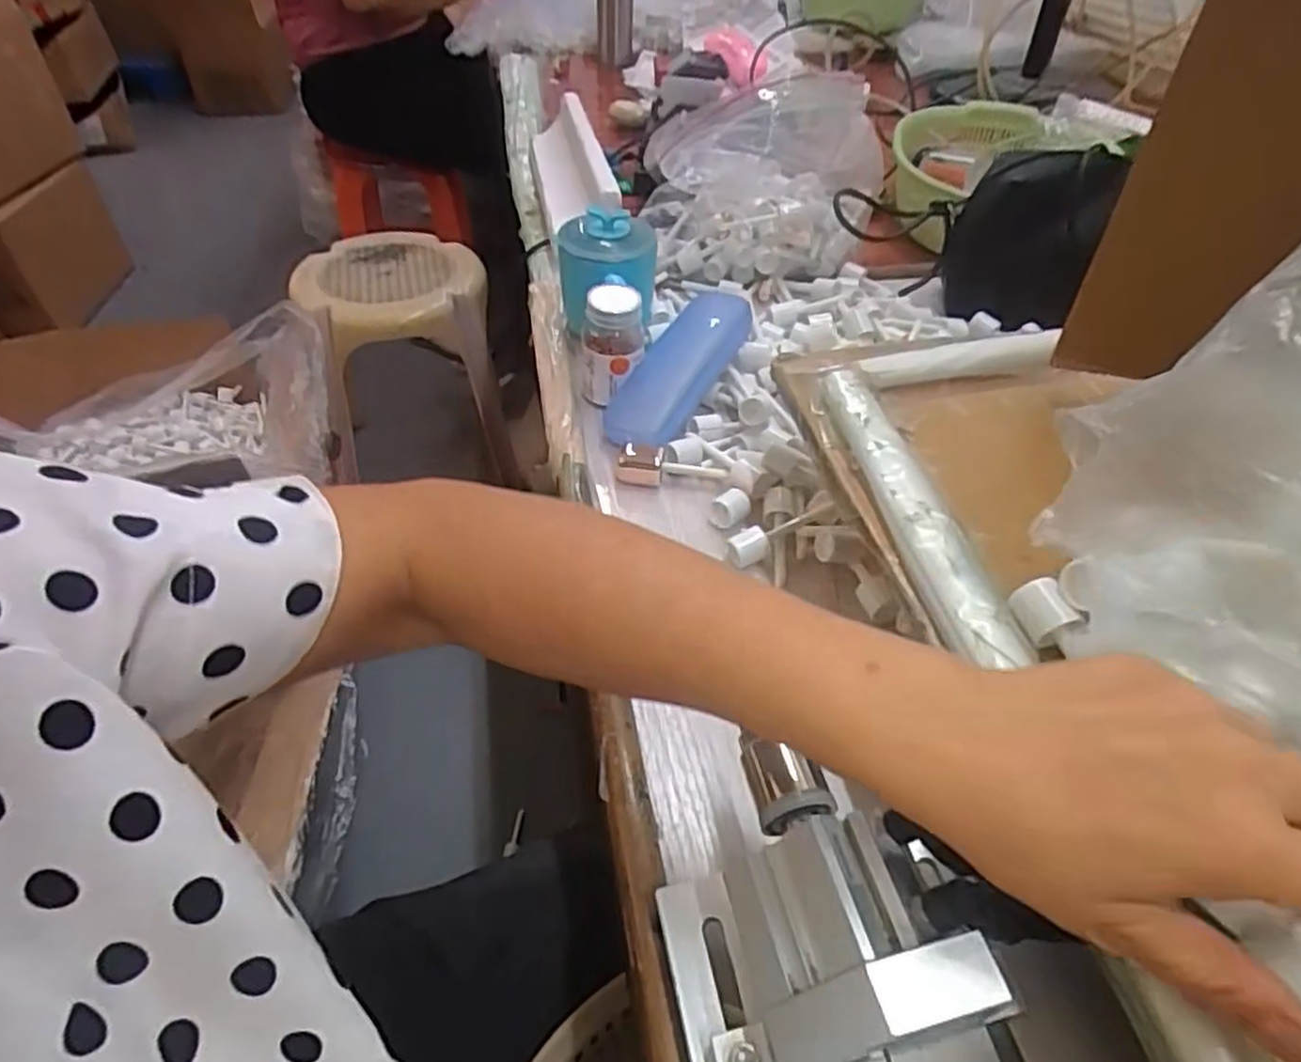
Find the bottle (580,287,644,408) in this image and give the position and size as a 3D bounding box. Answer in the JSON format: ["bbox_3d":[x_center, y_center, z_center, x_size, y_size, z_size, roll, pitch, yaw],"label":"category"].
[{"bbox_3d":[-0.027,-0.135,0.541,0.042,0.079,0.042,26,50,21],"label":"bottle"}]

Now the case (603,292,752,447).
[{"bbox_3d":[0.020,-0.119,0.540,0.061,0.031,0.150,26,66,21],"label":"case"}]

